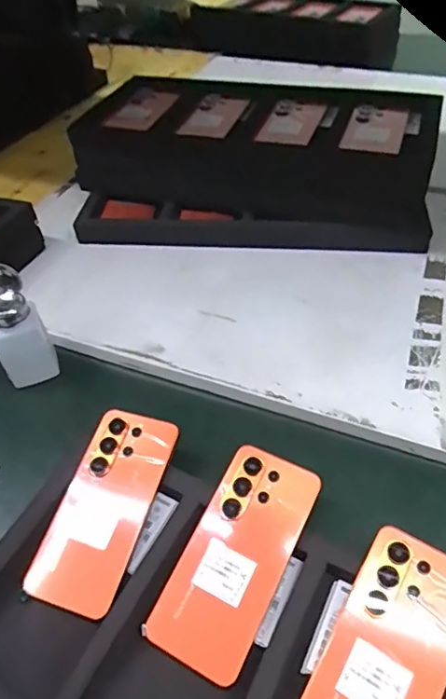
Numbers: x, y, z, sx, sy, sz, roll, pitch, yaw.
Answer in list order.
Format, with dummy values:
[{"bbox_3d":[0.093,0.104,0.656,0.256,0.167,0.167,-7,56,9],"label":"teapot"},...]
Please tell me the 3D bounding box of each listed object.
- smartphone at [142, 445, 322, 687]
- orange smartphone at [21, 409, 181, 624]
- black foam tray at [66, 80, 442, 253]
[{"bbox_3d":[0.012,0.164,0.424,0.079,0.009,0.170,21,64,22],"label":"smartphone"},{"bbox_3d":[-0.103,0.135,0.460,0.077,0.008,0.170,14,60,11],"label":"orange smartphone"},{"bbox_3d":[0.041,-0.268,0.750,0.479,0.142,0.247,2,46,5],"label":"black foam tray"}]

